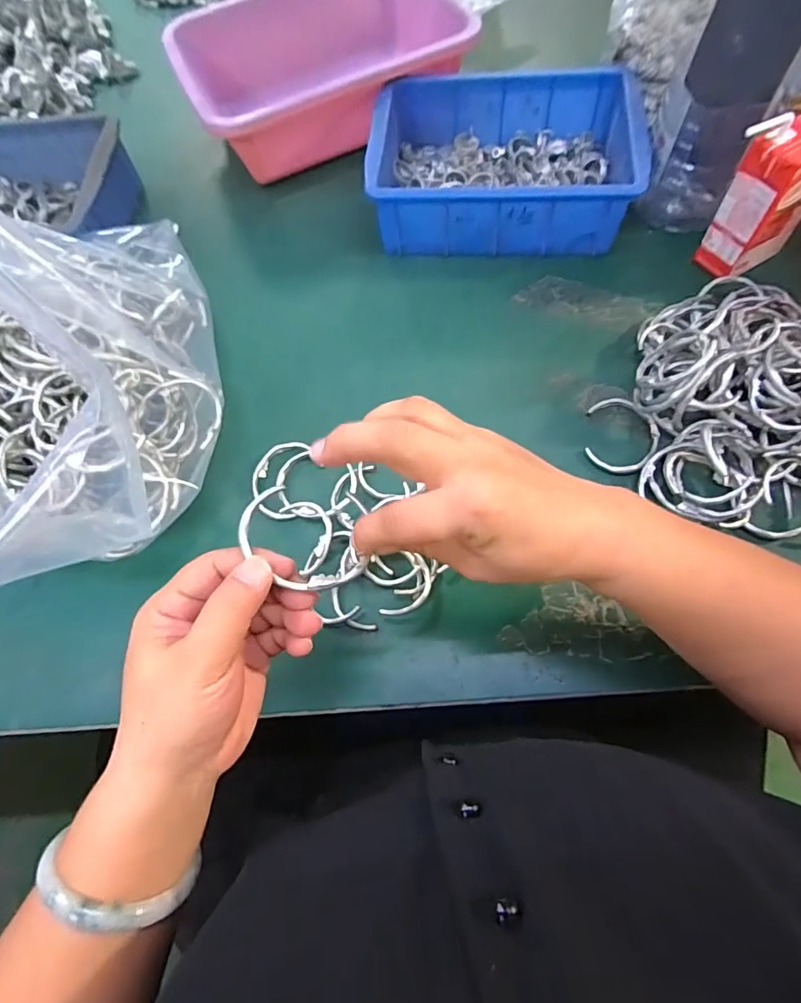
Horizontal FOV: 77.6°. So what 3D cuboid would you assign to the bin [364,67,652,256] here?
[{"bbox_3d":[0.098,-0.330,0.483,0.232,0.074,0.173,5,67,6],"label":"bin"}]

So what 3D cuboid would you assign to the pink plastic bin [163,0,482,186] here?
[{"bbox_3d":[-0.090,-0.479,0.556,0.291,0.081,0.212,-28,68,-8],"label":"pink plastic bin"}]

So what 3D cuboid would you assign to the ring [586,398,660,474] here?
[{"bbox_3d":[0.179,-0.054,0.400,0.054,0.011,0.070,8,70,5],"label":"ring"}]

